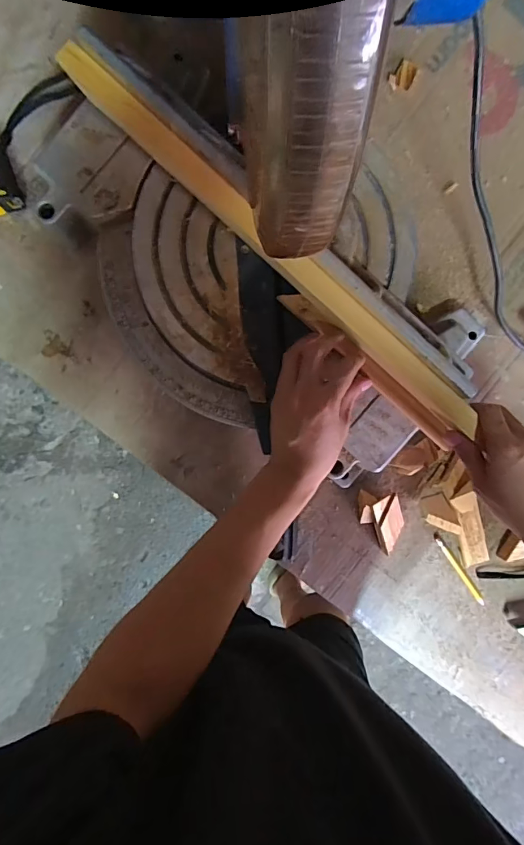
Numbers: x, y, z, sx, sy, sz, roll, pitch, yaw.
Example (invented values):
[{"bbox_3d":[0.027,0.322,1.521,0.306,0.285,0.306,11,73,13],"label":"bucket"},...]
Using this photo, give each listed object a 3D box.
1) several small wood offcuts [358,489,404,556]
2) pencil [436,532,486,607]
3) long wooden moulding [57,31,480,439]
[{"bbox_3d":[0.149,0.121,0.536,0.052,0.032,0.076,-8,93,-2],"label":"several small wood offcuts"},{"bbox_3d":[0.252,0.188,0.558,0.010,0.006,0.112,-35,93,0],"label":"pencil"},{"bbox_3d":[0.012,-0.172,0.415,0.498,0.053,0.039,42,91,-1],"label":"long wooden moulding"}]

